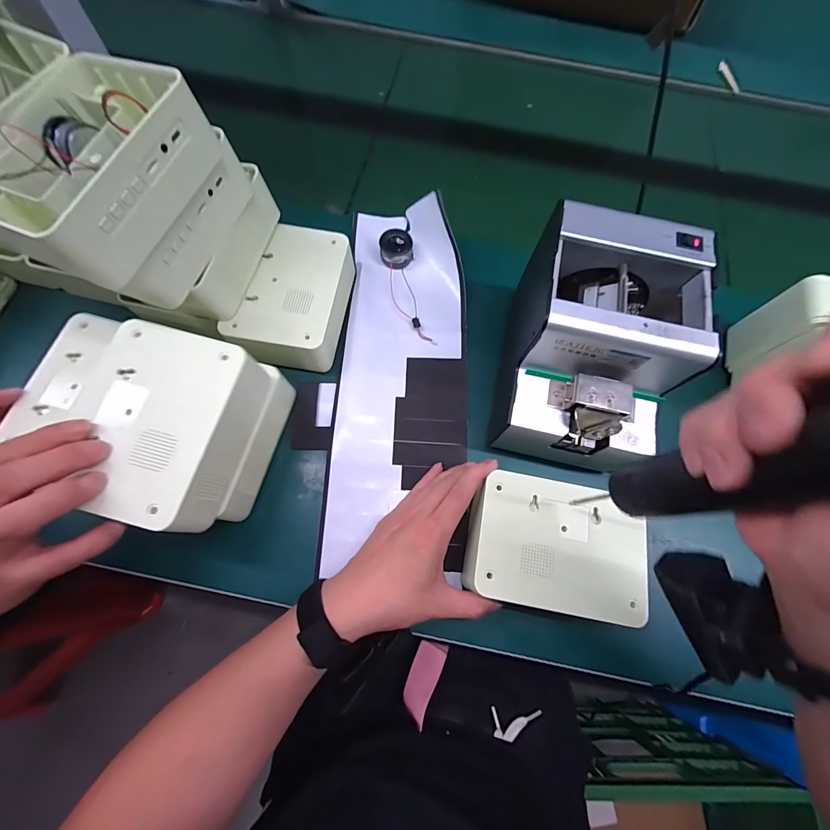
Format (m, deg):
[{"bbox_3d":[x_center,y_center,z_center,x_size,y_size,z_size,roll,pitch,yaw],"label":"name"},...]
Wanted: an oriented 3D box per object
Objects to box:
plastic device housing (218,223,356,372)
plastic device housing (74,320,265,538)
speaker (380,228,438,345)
[{"bbox_3d":[-0.126,-0.120,0.392,0.094,0.053,0.150,11,70,2],"label":"plastic device housing"},{"bbox_3d":[-0.187,0.008,0.283,0.109,0.055,0.145,13,70,2],"label":"plastic device housing"},{"bbox_3d":[-0.011,-0.149,0.423,0.039,0.022,0.142,-10,71,-6],"label":"speaker"}]

